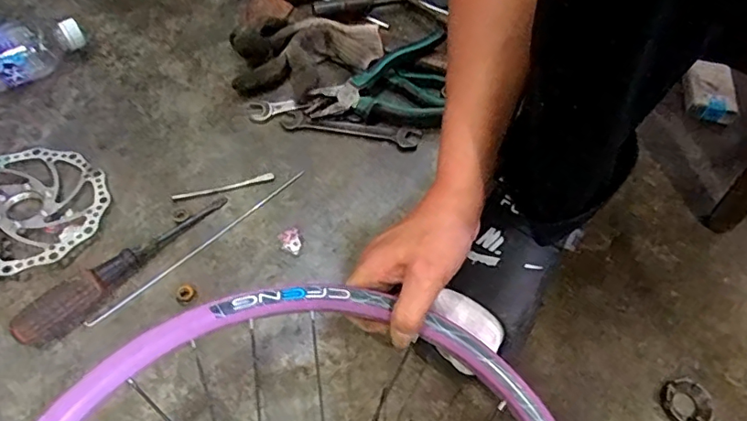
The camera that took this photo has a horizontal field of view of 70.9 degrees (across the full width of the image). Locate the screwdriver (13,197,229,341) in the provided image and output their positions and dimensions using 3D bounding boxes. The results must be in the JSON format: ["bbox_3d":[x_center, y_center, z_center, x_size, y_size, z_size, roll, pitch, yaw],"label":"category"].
[{"bbox_3d":[-0.230,0.043,0.489,0.028,0.036,0.208,37,62,18],"label":"screwdriver"}]

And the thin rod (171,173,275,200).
[{"bbox_3d":[-0.158,-0.026,0.557,0.106,0.006,0.009,-15,60,-14],"label":"thin rod"}]

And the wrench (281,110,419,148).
[{"bbox_3d":[-0.026,-0.095,0.605,0.158,0.004,0.025,10,77,3],"label":"wrench"}]

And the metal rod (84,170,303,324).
[{"bbox_3d":[-0.167,0.033,0.523,0.249,0.005,0.011,-38,68,-25],"label":"metal rod"}]

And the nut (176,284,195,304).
[{"bbox_3d":[-0.176,0.078,0.490,0.017,0.006,0.018,2,57,-4],"label":"nut"}]

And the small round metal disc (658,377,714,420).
[{"bbox_3d":[0.276,0.171,0.464,0.044,0.008,0.042,2,57,-4],"label":"small round metal disc"}]

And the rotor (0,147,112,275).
[{"bbox_3d":[-0.347,-0.004,0.520,0.147,0.007,0.149,4,53,-5],"label":"rotor"}]

